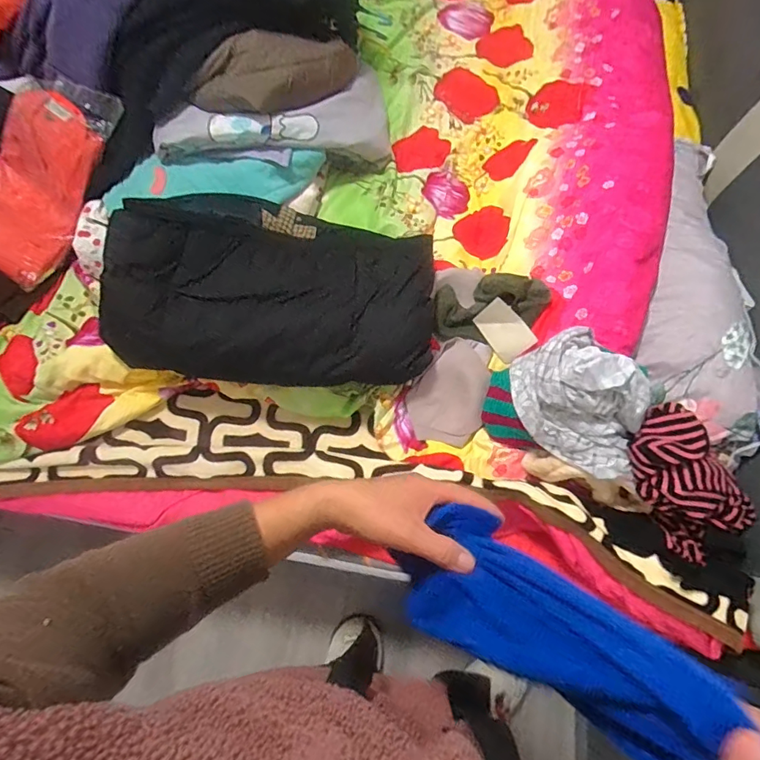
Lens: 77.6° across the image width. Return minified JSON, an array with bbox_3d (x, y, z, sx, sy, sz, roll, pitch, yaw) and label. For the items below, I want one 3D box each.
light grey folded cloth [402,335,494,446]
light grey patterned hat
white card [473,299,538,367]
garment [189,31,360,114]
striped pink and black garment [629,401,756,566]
[{"bbox_3d":[0.129,0.019,0.894,0.138,0.024,0.199,11,90,7],"label":"light grey folded cloth"},{"bbox_3d":[0.326,0.023,0.736,0.186,0.146,0.243,-33,70,-10],"label":"light grey patterned hat"},{"bbox_3d":[0.231,-0.091,0.880,0.068,0.010,0.109,-40,83,16],"label":"white card"},{"bbox_3d":[-0.175,-0.603,0.931,0.352,0.115,0.100,-27,68,-28],"label":"garment"},{"bbox_3d":[0.479,0.158,0.738,0.154,0.106,0.216,-34,71,-10],"label":"striped pink and black garment"}]

